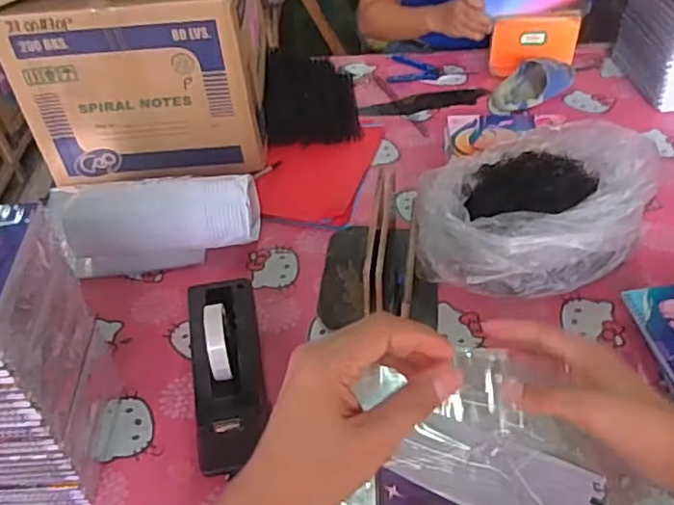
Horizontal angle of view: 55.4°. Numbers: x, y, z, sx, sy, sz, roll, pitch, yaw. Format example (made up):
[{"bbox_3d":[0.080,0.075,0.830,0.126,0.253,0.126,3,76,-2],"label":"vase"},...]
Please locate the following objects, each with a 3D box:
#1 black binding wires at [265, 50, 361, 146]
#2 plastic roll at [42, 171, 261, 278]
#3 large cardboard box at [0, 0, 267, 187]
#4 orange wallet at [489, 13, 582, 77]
[{"bbox_3d":[-0.042,-0.289,1.166,0.168,0.054,0.261,-4,44,-1],"label":"black binding wires"},{"bbox_3d":[-0.246,-0.035,0.882,0.279,0.098,0.088,-7,44,-4],"label":"plastic roll"},{"bbox_3d":[-0.303,-0.351,1.052,0.345,0.316,0.376,-4,44,-1],"label":"large cardboard box"},{"bbox_3d":[0.372,-0.391,1.211,0.156,0.104,0.015,-2,28,4],"label":"orange wallet"}]

